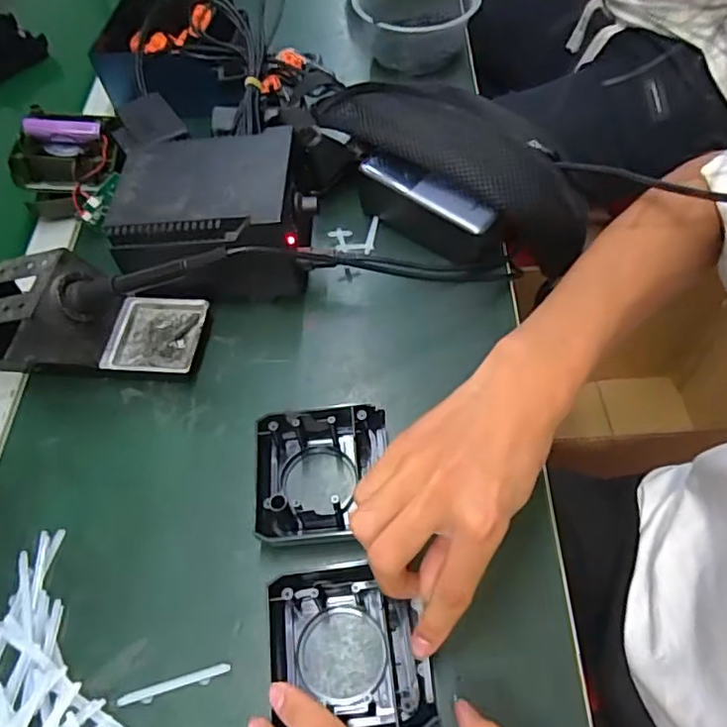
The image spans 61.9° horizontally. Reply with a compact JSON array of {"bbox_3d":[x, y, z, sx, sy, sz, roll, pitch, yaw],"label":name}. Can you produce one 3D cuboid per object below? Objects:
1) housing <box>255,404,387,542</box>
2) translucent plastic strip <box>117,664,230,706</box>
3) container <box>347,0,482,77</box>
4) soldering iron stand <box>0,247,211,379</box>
[{"bbox_3d":[-0.028,0.071,0.406,0.088,0.033,0.081,-7,56,0],"label":"housing"},{"bbox_3d":[-0.111,0.189,0.355,0.065,0.004,0.008,-15,57,-5],"label":"translucent plastic strip"},{"bbox_3d":[0.057,-0.383,0.677,0.135,0.065,0.139,-7,56,0],"label":"container"},{"bbox_3d":[-0.211,-0.036,0.467,0.163,0.076,0.067,2,57,6],"label":"soldering iron stand"}]

